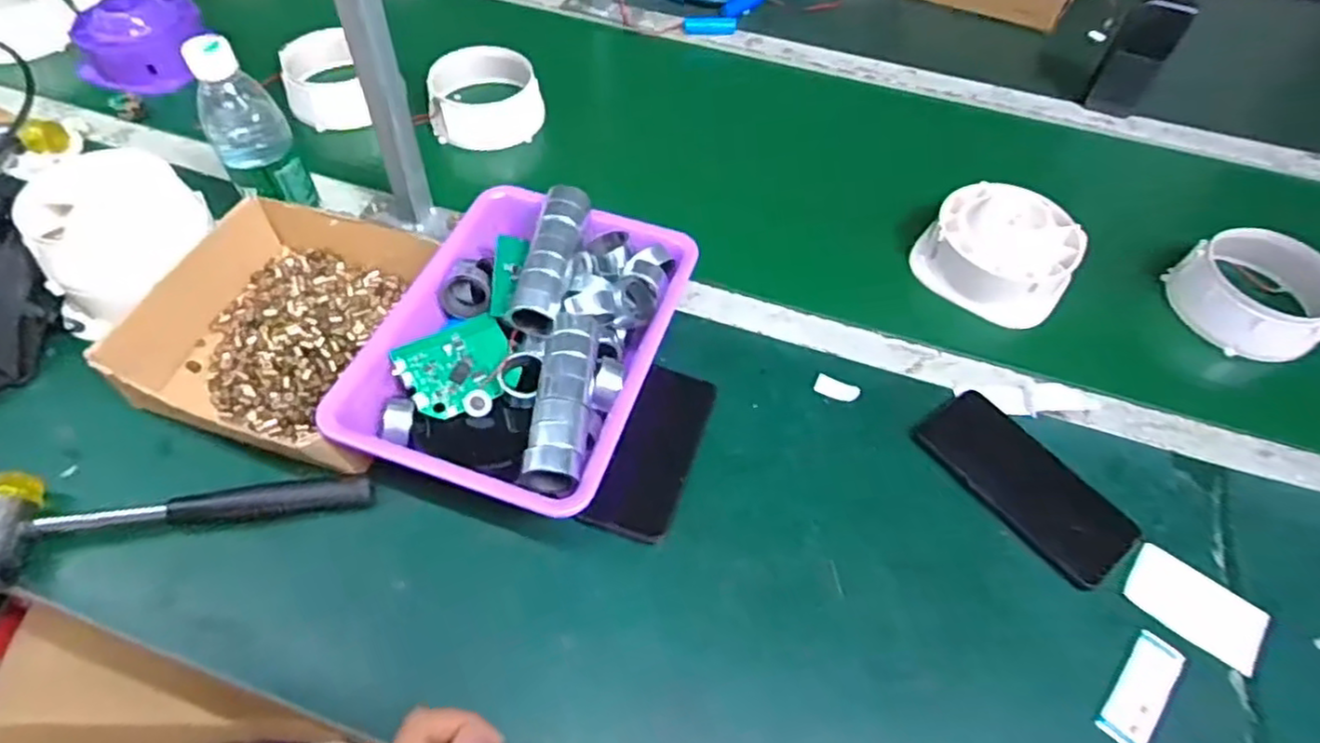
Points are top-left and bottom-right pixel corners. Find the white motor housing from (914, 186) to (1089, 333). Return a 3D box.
[{"bbox_3d":[0.338,-0.121,0.701,0.136,0.091,0.136,34,60,19],"label":"white motor housing"}]

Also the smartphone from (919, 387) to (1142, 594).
[{"bbox_3d":[0.290,0.088,0.560,0.077,0.015,0.166,-31,62,-22],"label":"smartphone"}]

